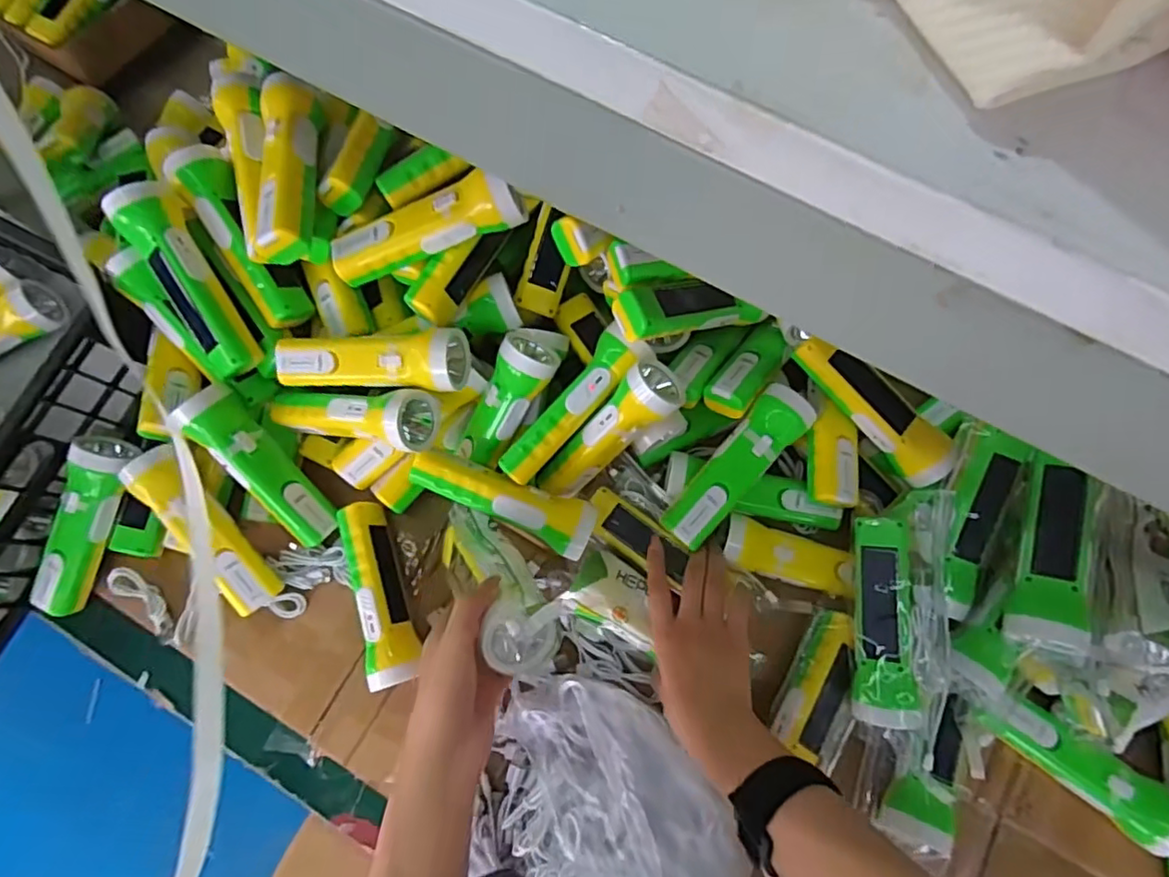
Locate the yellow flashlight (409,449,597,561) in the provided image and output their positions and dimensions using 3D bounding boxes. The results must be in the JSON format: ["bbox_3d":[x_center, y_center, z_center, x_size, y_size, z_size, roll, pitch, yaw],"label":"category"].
[{"bbox_3d":[-0.073,0.058,0.548,0.163,0.047,0.048,19,74,5],"label":"yellow flashlight"}]

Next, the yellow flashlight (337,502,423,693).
[{"bbox_3d":[-0.191,0.143,0.564,0.044,0.047,0.170,-17,74,-6],"label":"yellow flashlight"}]

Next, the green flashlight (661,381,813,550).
[{"bbox_3d":[0.139,0.026,0.557,0.049,0.042,0.171,42,77,11],"label":"green flashlight"}]

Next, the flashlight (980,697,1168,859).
[{"bbox_3d":[0.416,0.277,0.520,0.166,0.038,0.051,36,76,9],"label":"flashlight"}]

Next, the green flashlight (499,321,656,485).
[{"bbox_3d":[-0.010,-0.029,0.544,0.047,0.046,0.163,43,92,11],"label":"green flashlight"}]

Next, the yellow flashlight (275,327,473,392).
[{"bbox_3d":[-0.185,-0.076,0.525,0.166,0.057,0.059,8,73,1],"label":"yellow flashlight"}]

